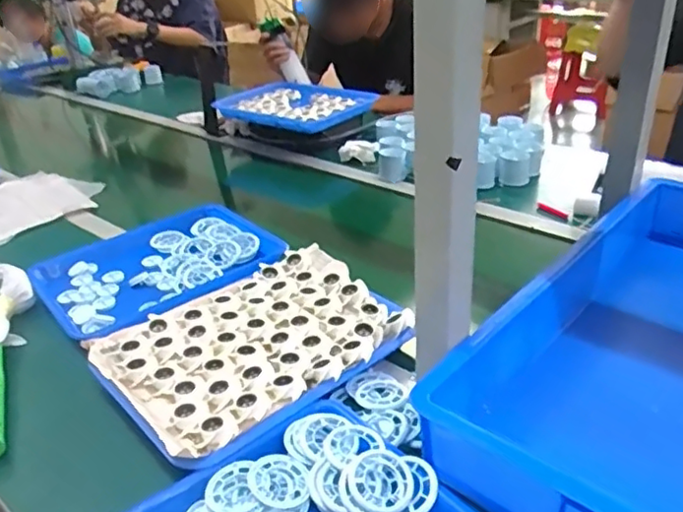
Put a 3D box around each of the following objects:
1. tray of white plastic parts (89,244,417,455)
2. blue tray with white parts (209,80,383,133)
[{"bbox_3d":[-0.096,0.098,0.739,0.330,0.031,0.237,-26,35,-32],"label":"tray of white plastic parts"},{"bbox_3d":[-0.122,-0.350,1.441,0.359,0.045,0.247,19,37,36],"label":"blue tray with white parts"}]

